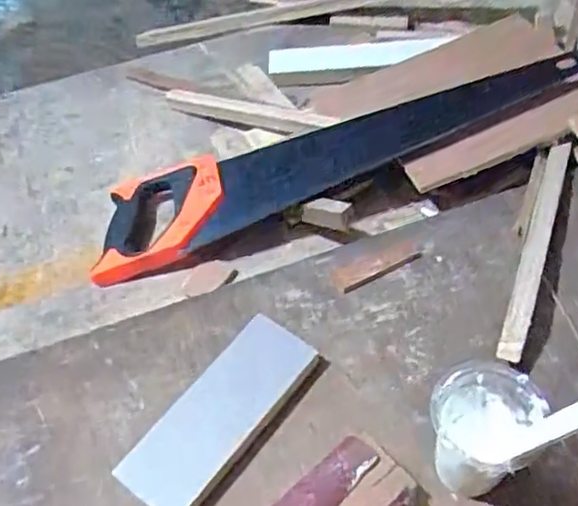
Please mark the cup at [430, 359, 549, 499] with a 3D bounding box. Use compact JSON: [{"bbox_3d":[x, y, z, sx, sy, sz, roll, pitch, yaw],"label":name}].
[{"bbox_3d":[0.131,0.121,0.464,0.061,0.090,0.061,-2,53,3],"label":"cup"}]

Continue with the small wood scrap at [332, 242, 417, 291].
[{"bbox_3d":[0.077,0.011,0.602,0.081,0.004,0.021,-22,55,-12],"label":"small wood scrap"}]

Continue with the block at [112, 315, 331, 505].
[{"bbox_3d":[-0.050,0.124,0.517,0.074,0.017,0.163,33,62,25],"label":"block"}]

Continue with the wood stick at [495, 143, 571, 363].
[{"bbox_3d":[0.217,-0.009,0.592,0.020,0.024,0.248,16,56,16],"label":"wood stick"}]

